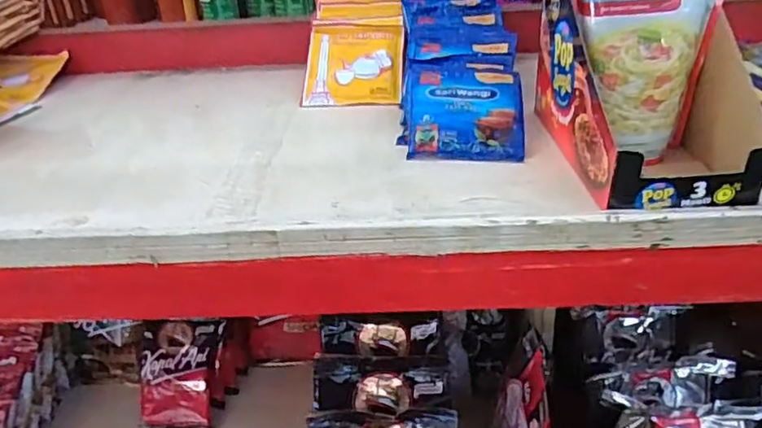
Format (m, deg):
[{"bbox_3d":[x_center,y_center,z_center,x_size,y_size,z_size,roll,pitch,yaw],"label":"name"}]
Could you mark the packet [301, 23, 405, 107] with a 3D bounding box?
[{"bbox_3d":[-0.026,-0.149,0.571,0.093,0.006,0.104,1,64,5],"label":"packet"}]

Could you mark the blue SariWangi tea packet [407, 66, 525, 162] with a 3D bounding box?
[{"bbox_3d":[0.067,-0.086,0.462,0.086,0.012,0.108,2,54,5],"label":"blue SariWangi tea packet"}]

